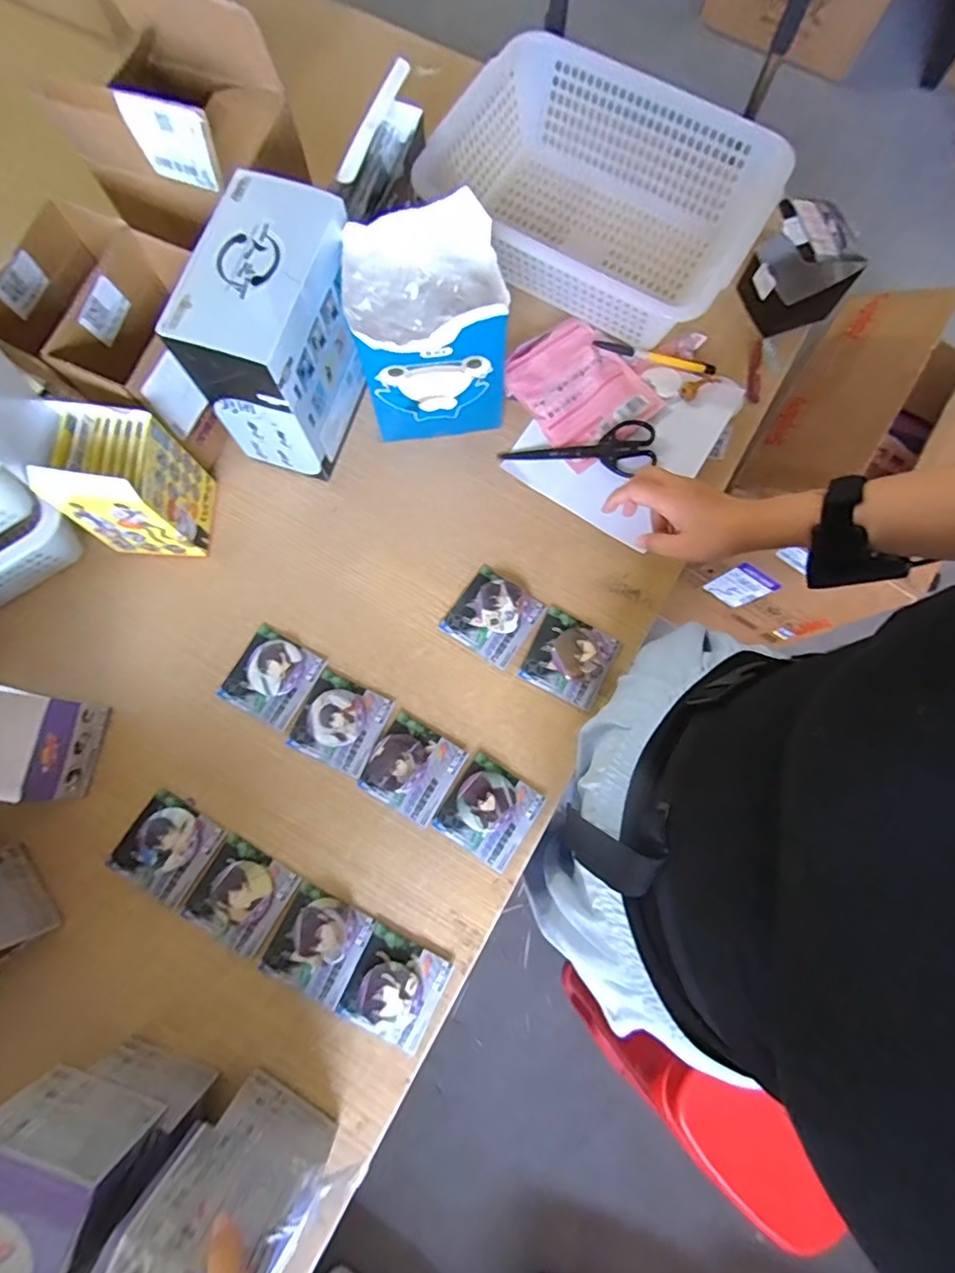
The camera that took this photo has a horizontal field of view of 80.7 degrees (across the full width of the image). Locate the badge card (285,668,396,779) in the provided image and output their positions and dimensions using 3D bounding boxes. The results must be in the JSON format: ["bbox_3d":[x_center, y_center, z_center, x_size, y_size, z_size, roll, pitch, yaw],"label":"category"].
[{"bbox_3d":[-0.138,0.087,0.567,0.083,0.018,0.084,25,79,6],"label":"badge card"}]

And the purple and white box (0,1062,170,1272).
[{"bbox_3d":[-0.288,0.370,0.371,0.099,0.099,0.100,23,79,6],"label":"purple and white box"}]

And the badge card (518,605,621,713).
[{"bbox_3d":[0.095,0.022,0.580,0.083,0.017,0.082,27,80,7],"label":"badge card"}]

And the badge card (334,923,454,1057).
[{"bbox_3d":[-0.076,0.324,0.517,0.082,0.014,0.083,26,79,6],"label":"badge card"}]

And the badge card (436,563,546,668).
[{"bbox_3d":[0.017,-0.024,0.589,0.082,0.018,0.085,34,80,8],"label":"badge card"}]

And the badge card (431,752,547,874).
[{"bbox_3d":[0.012,0.171,0.550,0.081,0.013,0.084,33,80,7],"label":"badge card"}]

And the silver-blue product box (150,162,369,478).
[{"bbox_3d":[-0.185,-0.283,0.554,0.098,0.195,0.170,17,79,4],"label":"silver-blue product box"}]

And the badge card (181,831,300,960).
[{"bbox_3d":[-0.226,0.247,0.536,0.083,0.012,0.084,29,80,7],"label":"badge card"}]

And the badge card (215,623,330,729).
[{"bbox_3d":[-0.211,0.041,0.580,0.083,0.011,0.085,28,80,6],"label":"badge card"}]

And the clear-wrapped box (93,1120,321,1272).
[{"bbox_3d":[-0.178,0.398,0.365,0.099,0.098,0.071,18,79,4],"label":"clear-wrapped box"}]

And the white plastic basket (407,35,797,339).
[{"bbox_3d":[0.128,-0.486,0.636,0.350,0.100,0.257,34,80,7],"label":"white plastic basket"}]

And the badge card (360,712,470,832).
[{"bbox_3d":[-0.065,0.131,0.559,0.083,0.015,0.084,31,80,7],"label":"badge card"}]

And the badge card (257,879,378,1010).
[{"bbox_3d":[-0.149,0.287,0.524,0.081,0.016,0.083,26,79,6],"label":"badge card"}]

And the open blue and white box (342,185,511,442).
[{"bbox_3d":[-0.047,-0.296,0.562,0.132,0.181,0.118,-8,78,-1],"label":"open blue and white box"}]

